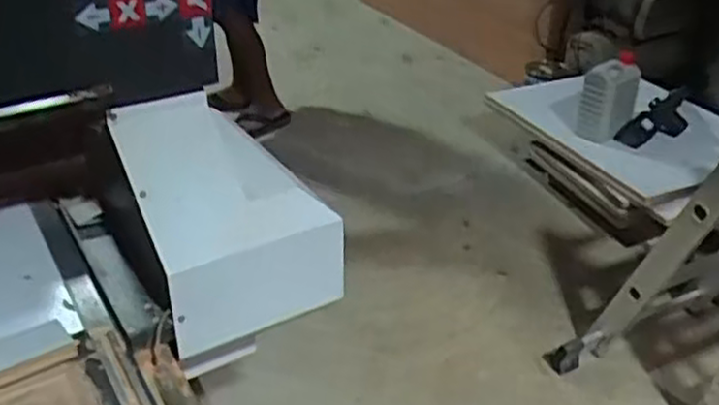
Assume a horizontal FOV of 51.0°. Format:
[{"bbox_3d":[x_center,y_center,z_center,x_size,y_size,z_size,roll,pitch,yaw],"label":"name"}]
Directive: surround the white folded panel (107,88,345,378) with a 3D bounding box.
[{"bbox_3d":[-0.185,0.029,1.110,0.262,0.310,0.209,-19,36,-27],"label":"white folded panel"}]

